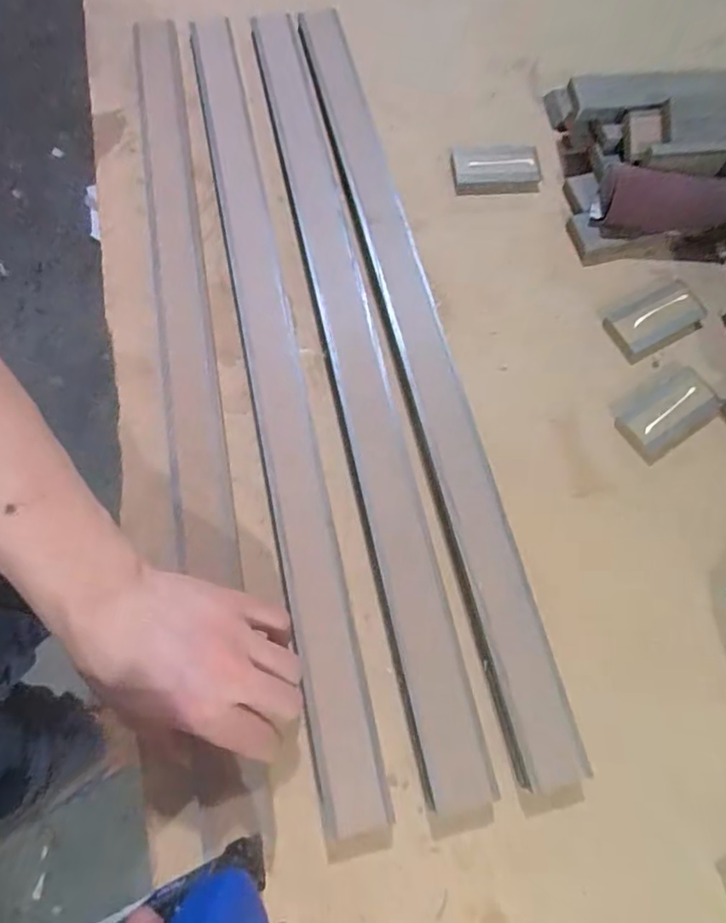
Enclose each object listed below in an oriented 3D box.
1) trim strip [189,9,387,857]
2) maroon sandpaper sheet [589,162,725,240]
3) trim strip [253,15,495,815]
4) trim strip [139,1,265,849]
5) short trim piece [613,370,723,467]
[{"bbox_3d":[-0.079,-0.098,0.424,0.043,0.029,0.685,-11,72,-5],"label":"trim strip"},{"bbox_3d":[0.266,-0.227,0.464,0.118,0.035,0.051,4,71,0],"label":"maroon sandpaper sheet"},{"bbox_3d":[-0.009,-0.108,0.431,0.049,0.023,0.689,-10,72,-5],"label":"trim strip"},{"bbox_3d":[-0.139,-0.091,0.413,0.040,0.019,0.680,-10,72,-5],"label":"trim strip"},{"bbox_3d":[0.247,-0.038,0.422,0.085,0.008,0.045,-35,76,-12],"label":"short trim piece"}]

